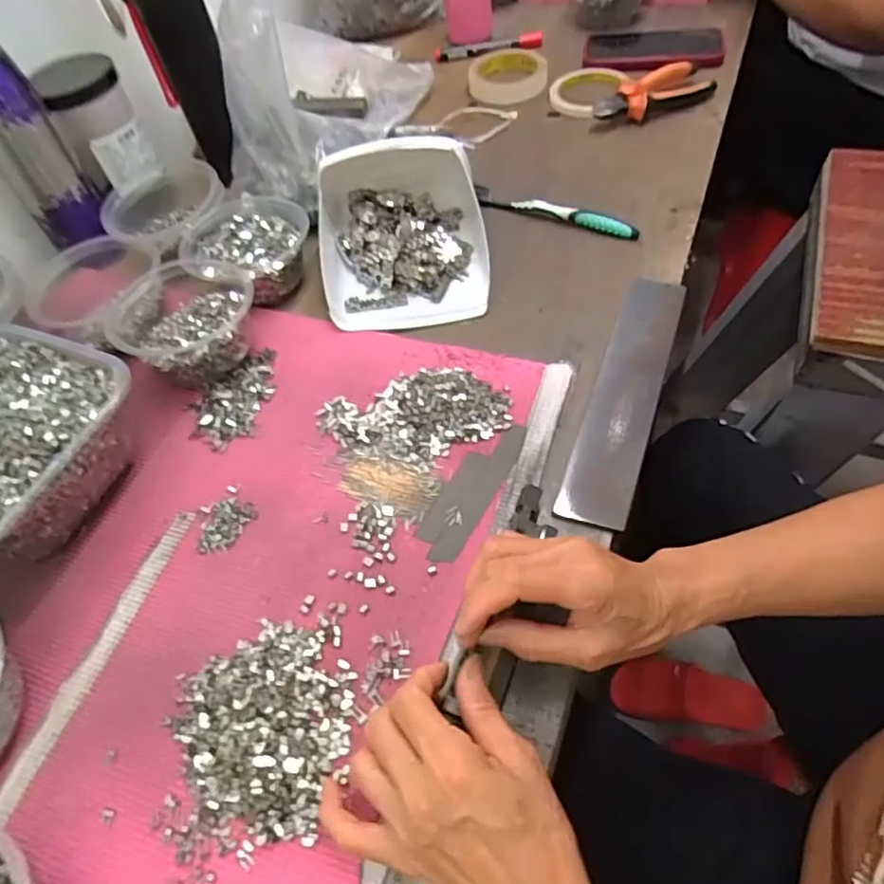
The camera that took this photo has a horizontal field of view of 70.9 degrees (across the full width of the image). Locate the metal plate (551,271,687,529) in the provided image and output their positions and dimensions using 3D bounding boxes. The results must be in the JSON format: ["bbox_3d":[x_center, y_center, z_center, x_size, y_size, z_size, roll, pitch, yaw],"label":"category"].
[{"bbox_3d":[0.146,-0.043,0.487,0.050,0.007,0.245,13,57,21],"label":"metal plate"}]

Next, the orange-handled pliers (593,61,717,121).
[{"bbox_3d":[0.242,-0.400,0.716,0.148,0.028,0.050,-25,55,-9],"label":"orange-handled pliers"}]

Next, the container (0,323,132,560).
[{"bbox_3d":[-0.328,0.005,0.461,0.179,0.072,0.173,18,60,19],"label":"container"}]

